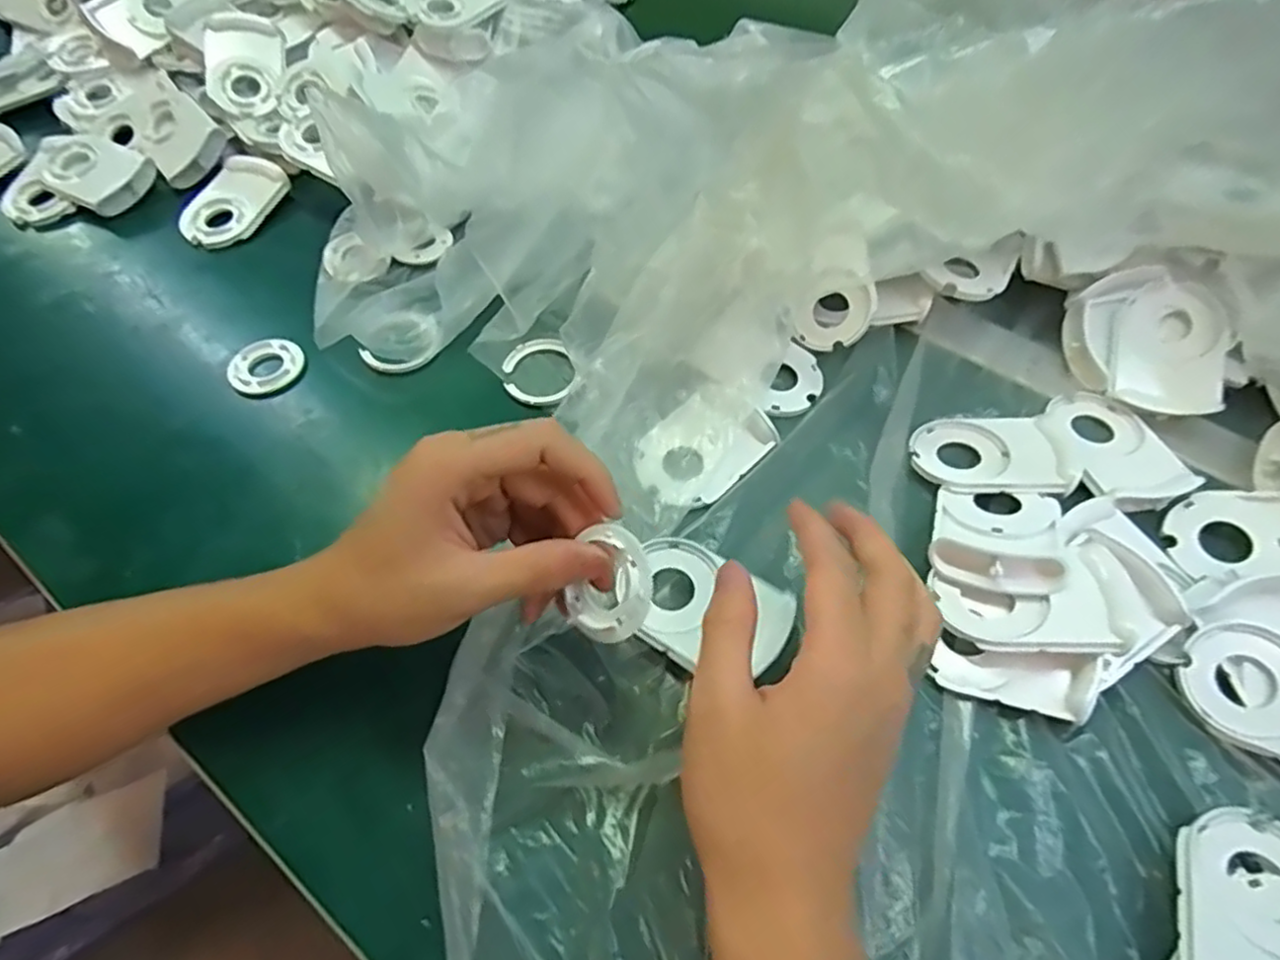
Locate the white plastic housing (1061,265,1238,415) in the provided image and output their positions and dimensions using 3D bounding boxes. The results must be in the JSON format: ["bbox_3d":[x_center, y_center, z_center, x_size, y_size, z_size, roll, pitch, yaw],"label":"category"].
[{"bbox_3d":[0.308,-0.083,0.415,0.089,0.026,0.083,30,87,22],"label":"white plastic housing"}]

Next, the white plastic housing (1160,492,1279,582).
[{"bbox_3d":[0.317,0.031,0.344,0.078,0.022,0.056,7,57,4],"label":"white plastic housing"}]

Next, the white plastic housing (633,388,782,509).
[{"bbox_3d":[0.035,-0.021,0.378,0.076,0.009,0.054,-34,63,-20],"label":"white plastic housing"}]

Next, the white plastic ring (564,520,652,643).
[{"bbox_3d":[-0.011,0.040,0.259,0.037,0.008,0.042,17,94,35],"label":"white plastic ring"}]

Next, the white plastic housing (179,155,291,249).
[{"bbox_3d":[-0.306,-0.209,0.510,0.054,0.014,0.086,16,58,10],"label":"white plastic housing"}]

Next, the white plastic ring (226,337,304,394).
[{"bbox_3d":[-0.235,-0.072,0.426,0.044,0.007,0.039,-30,62,-18],"label":"white plastic ring"}]

